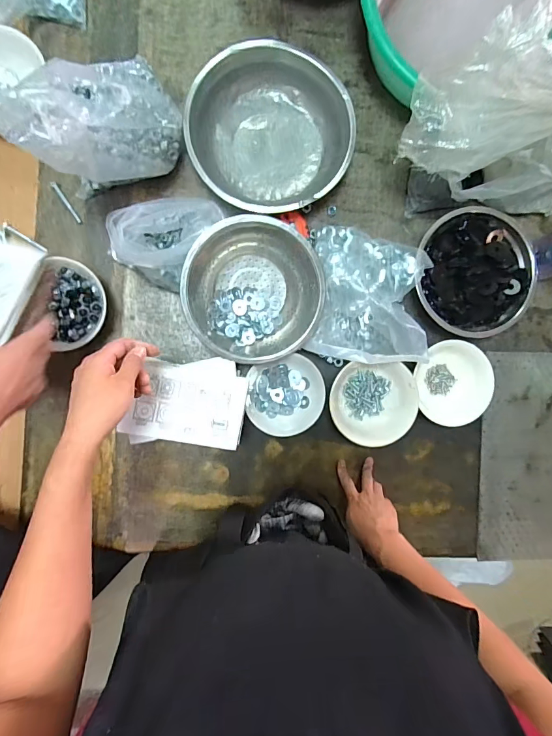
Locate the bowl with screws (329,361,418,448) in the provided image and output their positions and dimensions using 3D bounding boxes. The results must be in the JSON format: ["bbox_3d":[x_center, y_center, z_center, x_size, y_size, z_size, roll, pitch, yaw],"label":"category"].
[{"bbox_3d":[0.156,0.057,0.660,0.139,0.076,0.128,0,93,-6],"label":"bowl with screws"}]

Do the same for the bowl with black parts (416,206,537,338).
[{"bbox_3d":[0.334,-0.163,0.677,0.193,0.065,0.206,0,93,-6],"label":"bowl with black parts"}]

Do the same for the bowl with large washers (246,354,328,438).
[{"bbox_3d":[0.015,0.051,0.651,0.125,0.057,0.128,0,93,-6],"label":"bowl with large washers"}]

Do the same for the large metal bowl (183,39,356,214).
[{"bbox_3d":[-0.010,-0.367,0.628,0.249,0.078,0.227,0,93,-6],"label":"large metal bowl"}]

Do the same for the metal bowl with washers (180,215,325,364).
[{"bbox_3d":[-0.034,-0.112,0.596,0.198,0.088,0.198,0,93,-6],"label":"metal bowl with washers"}]

